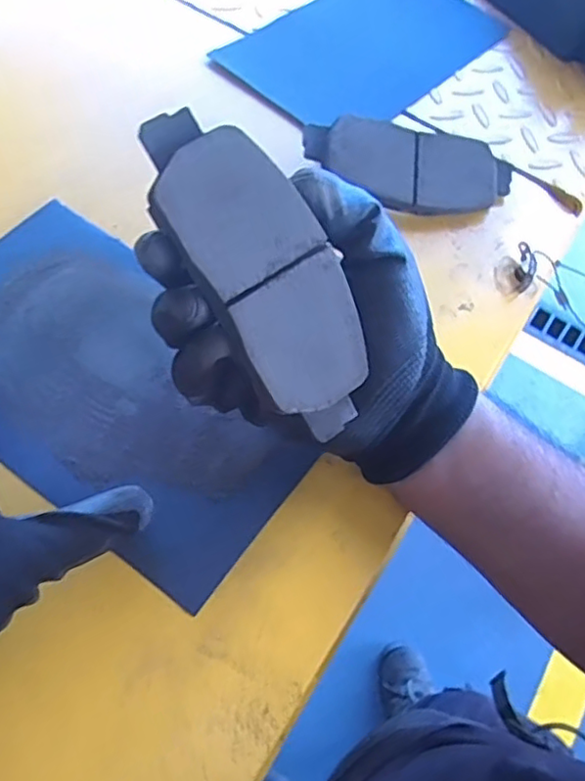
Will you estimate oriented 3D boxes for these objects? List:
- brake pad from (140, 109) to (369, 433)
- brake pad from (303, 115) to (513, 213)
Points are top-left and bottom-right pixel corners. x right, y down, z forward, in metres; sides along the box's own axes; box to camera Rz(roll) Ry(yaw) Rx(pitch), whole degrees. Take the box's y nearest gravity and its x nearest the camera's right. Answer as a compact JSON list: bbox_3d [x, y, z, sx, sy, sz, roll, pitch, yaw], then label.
[{"bbox_3d":[-0.010,-0.048,0.258,0.052,0.015,0.140,-37,106,-22],"label":"brake pad"},{"bbox_3d":[0.080,-0.145,0.406,0.140,0.011,0.057,4,78,-12],"label":"brake pad"}]

